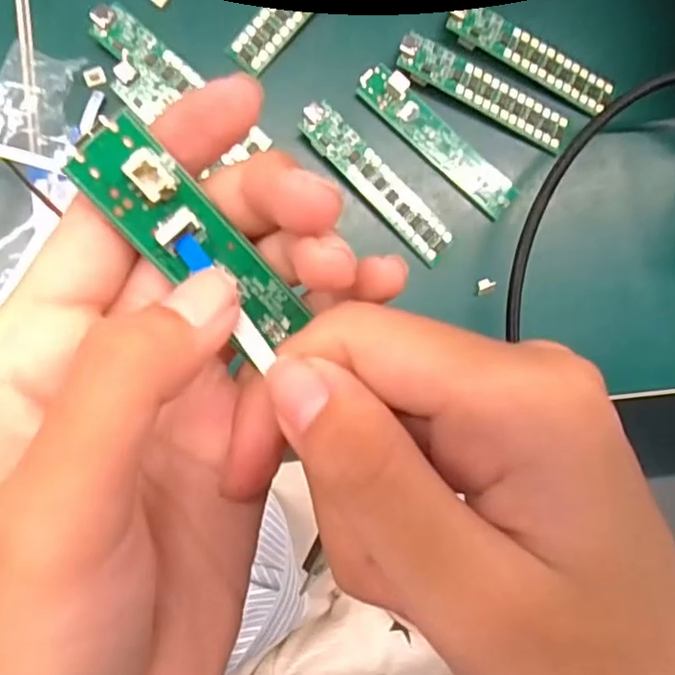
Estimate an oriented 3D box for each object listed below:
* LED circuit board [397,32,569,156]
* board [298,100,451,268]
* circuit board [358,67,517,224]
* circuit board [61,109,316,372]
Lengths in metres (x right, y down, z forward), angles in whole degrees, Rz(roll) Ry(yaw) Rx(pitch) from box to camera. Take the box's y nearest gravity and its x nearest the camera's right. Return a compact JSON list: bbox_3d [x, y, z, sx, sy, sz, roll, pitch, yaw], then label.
[{"bbox_3d":[0.065,-0.108,0.269,0.082,0.005,0.018,26,87,-9],"label":"LED circuit board"},{"bbox_3d":[0.018,-0.068,0.264,0.083,0.004,0.019,45,80,-8],"label":"board"},{"bbox_3d":[0.045,-0.087,0.267,0.085,0.010,0.018,41,85,-4],"label":"circuit board"},{"bbox_3d":[-0.029,-0.018,0.121,0.017,0.007,0.055,-42,108,1],"label":"circuit board"}]

